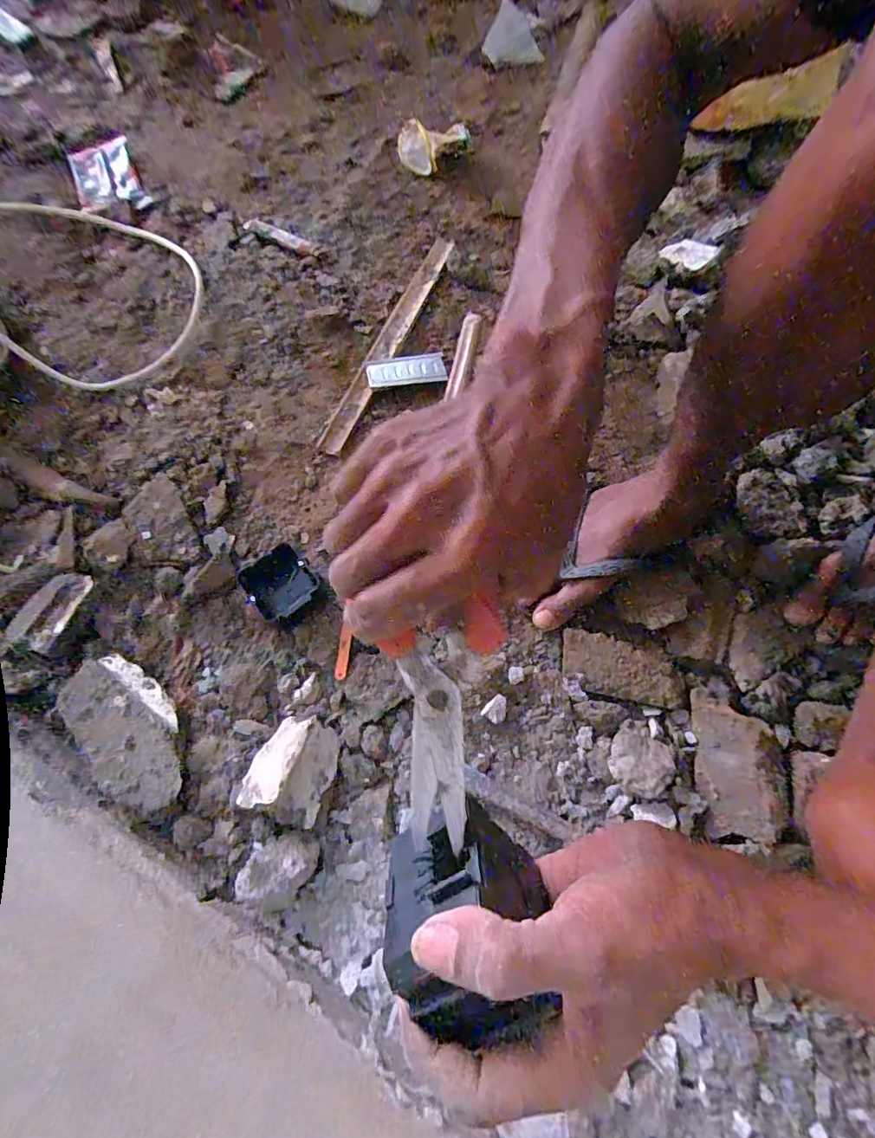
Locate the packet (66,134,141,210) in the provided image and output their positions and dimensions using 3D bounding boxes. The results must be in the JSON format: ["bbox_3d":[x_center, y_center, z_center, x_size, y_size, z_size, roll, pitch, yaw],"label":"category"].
[{"bbox_3d":[-0.476,-0.568,0.695,0.092,0.017,0.078,-8,100,9],"label":"packet"}]

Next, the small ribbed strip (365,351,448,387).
[{"bbox_3d":[-0.039,-0.250,0.612,0.099,0.008,0.037,-11,91,-9],"label":"small ribbed strip"}]

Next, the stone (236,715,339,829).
[{"bbox_3d":[-0.136,0.182,0.454,0.075,0.050,0.083,18,74,4],"label":"stone"}]

